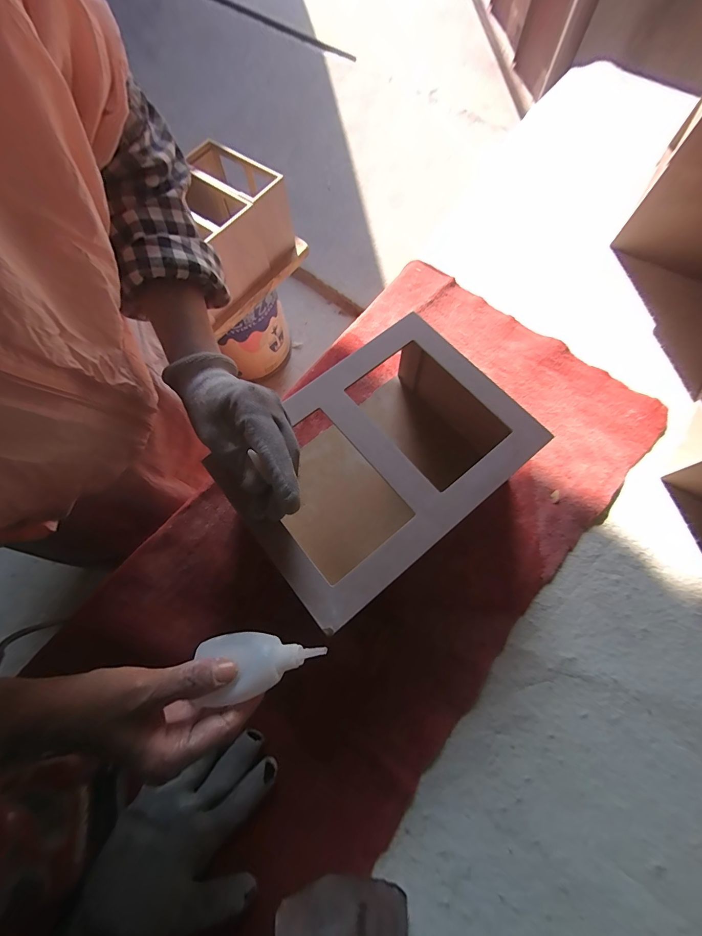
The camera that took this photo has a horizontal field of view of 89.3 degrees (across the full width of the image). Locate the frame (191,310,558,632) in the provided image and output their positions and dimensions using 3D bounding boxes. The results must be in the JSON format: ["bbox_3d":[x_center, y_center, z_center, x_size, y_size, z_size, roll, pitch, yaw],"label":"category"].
[{"bbox_3d":[0.024,-0.002,0.391,0.265,0.126,0.198,-38,75,-11],"label":"frame"}]

